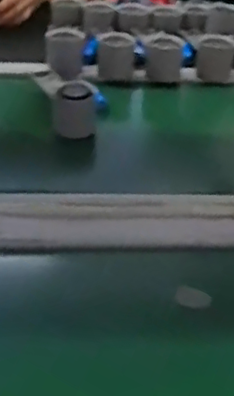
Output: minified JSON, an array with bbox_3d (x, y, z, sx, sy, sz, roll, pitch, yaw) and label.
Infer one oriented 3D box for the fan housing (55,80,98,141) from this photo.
[{"bbox_3d":[-0.054,-0.116,0.794,0.054,0.074,0.047,3,35,-2],"label":"fan housing"}]

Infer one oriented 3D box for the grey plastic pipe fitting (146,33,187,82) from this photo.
[{"bbox_3d":[0.075,-0.218,0.956,0.059,0.059,0.058,9,35,6],"label":"grey plastic pipe fitting"}]

